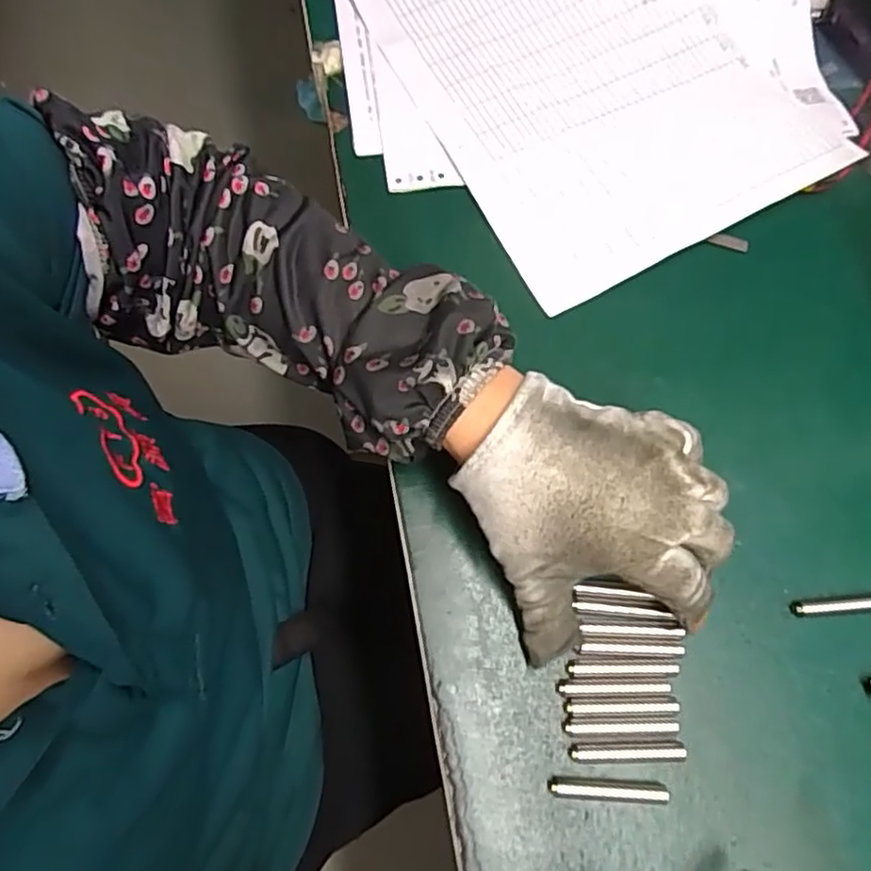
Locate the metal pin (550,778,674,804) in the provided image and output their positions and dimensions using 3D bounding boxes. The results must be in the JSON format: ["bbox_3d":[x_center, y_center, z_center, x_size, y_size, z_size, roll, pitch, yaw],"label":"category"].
[{"bbox_3d":[0.073,0.150,0.280,0.049,0.005,0.008,3,71,0],"label":"metal pin"}]

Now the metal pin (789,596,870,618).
[{"bbox_3d":[0.192,0.079,0.309,0.050,0.006,0.008,-4,71,-3],"label":"metal pin"}]

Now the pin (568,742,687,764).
[{"bbox_3d":[0.083,0.136,0.283,0.049,0.004,0.007,0,71,-2],"label":"pin"}]

